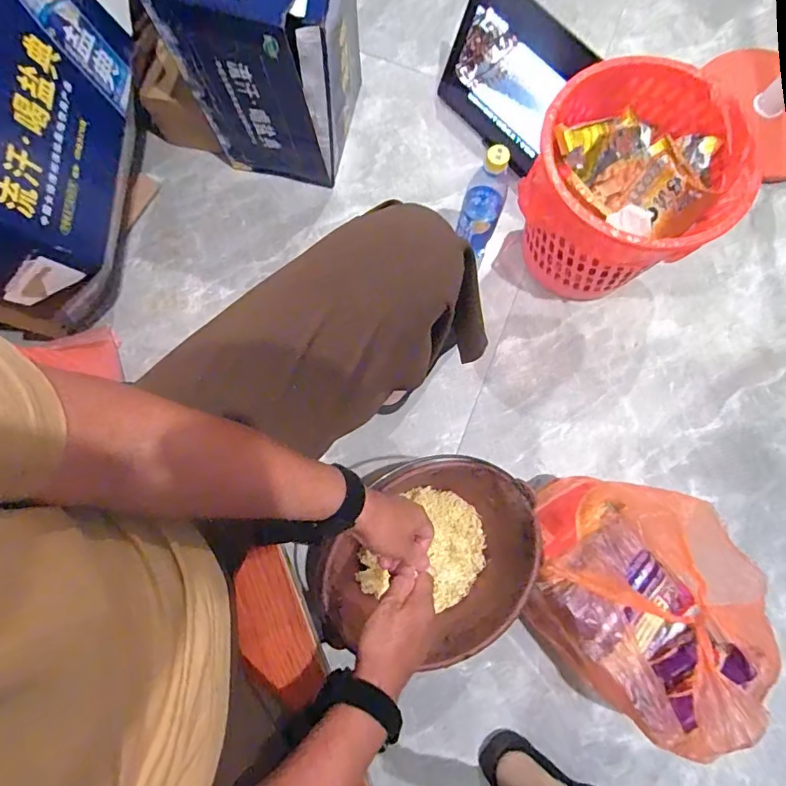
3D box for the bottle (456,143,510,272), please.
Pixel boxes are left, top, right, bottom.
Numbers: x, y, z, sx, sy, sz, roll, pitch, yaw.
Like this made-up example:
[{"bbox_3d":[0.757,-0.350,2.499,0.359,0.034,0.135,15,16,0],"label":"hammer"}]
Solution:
[{"bbox_3d":[0.146,-0.296,0.761,0.057,0.236,0.074,3,78,1],"label":"bottle"}]

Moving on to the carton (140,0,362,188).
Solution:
[{"bbox_3d":[-0.181,-0.543,0.768,0.228,0.340,0.252,12,79,2],"label":"carton"}]

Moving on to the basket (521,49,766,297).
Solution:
[{"bbox_3d":[0.323,-0.283,0.746,0.261,0.273,0.260,0,78,0],"label":"basket"}]

